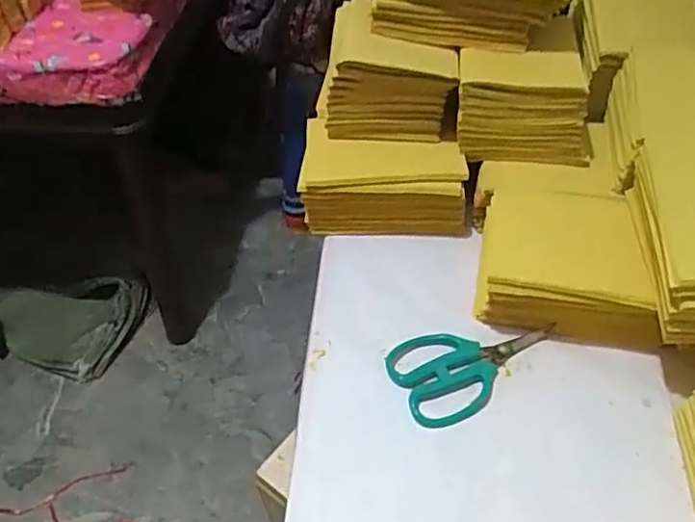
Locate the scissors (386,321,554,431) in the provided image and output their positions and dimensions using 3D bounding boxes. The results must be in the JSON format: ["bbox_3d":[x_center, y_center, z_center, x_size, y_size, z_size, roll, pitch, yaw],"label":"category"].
[{"bbox_3d":[0.111,0.091,0.547,0.146,0.012,0.080,-11,46,-9],"label":"scissors"}]

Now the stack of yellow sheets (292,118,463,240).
[{"bbox_3d":[0.036,-0.085,0.679,0.163,0.075,0.091,1,45,3],"label":"stack of yellow sheets"}]

